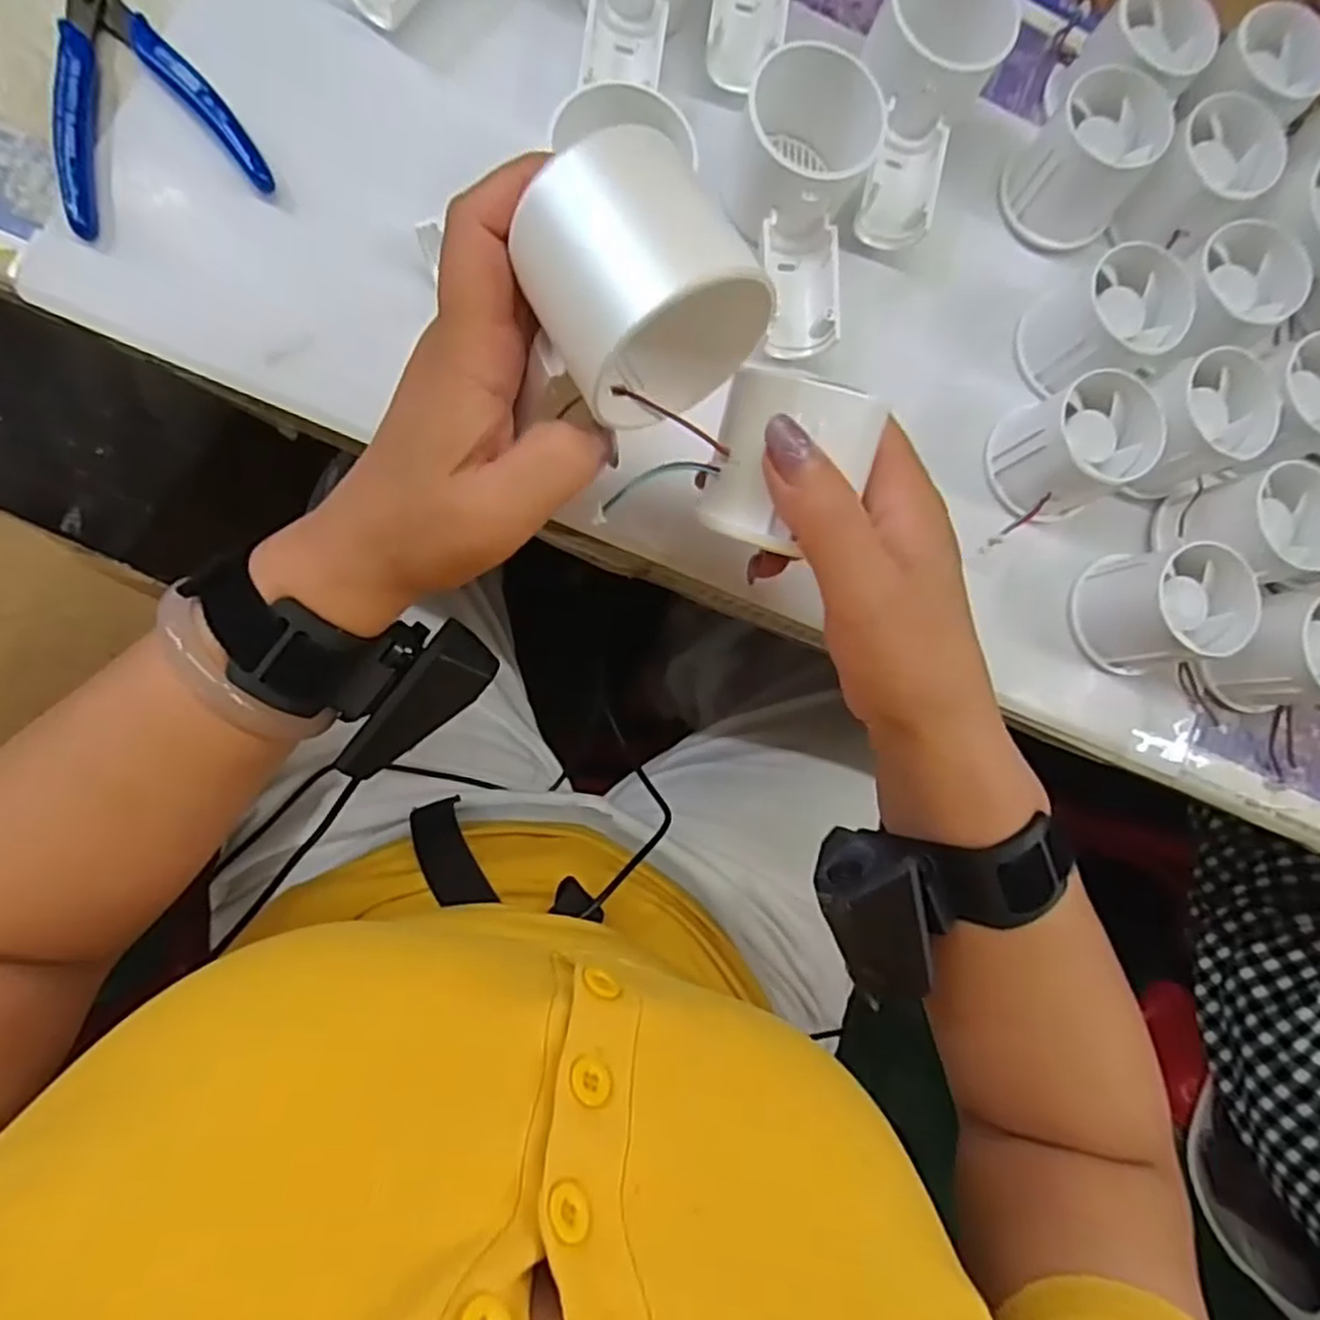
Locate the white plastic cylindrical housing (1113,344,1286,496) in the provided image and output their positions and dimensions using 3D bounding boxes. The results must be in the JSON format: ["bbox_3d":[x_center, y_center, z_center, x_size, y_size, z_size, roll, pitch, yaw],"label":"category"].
[{"bbox_3d":[0.247,-0.109,0.343,0.053,0.045,0.056,1,86,-9],"label":"white plastic cylindrical housing"}]

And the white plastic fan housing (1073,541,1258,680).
[{"bbox_3d":[0.230,-0.024,0.338,0.050,0.050,0.053,-12,88,-9],"label":"white plastic fan housing"}]

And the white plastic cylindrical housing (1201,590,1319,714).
[{"bbox_3d":[0.303,-0.004,0.348,0.059,0.049,0.055,1,86,-9],"label":"white plastic cylindrical housing"}]

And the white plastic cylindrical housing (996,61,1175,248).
[{"bbox_3d":[0.205,-0.238,0.353,0.056,0.048,0.052,1,86,-9],"label":"white plastic cylindrical housing"}]

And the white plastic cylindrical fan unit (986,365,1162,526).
[{"bbox_3d":[0.189,-0.098,0.341,0.056,0.050,0.055,1,86,-9],"label":"white plastic cylindrical fan unit"}]

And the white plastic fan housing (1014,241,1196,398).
[{"bbox_3d":[0.207,-0.159,0.347,0.054,0.049,0.053,1,86,-9],"label":"white plastic fan housing"}]

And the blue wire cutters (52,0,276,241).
[{"bbox_3d":[-0.224,-0.241,0.304,0.077,0.010,0.116,-24,90,-10],"label":"blue wire cutters"}]

